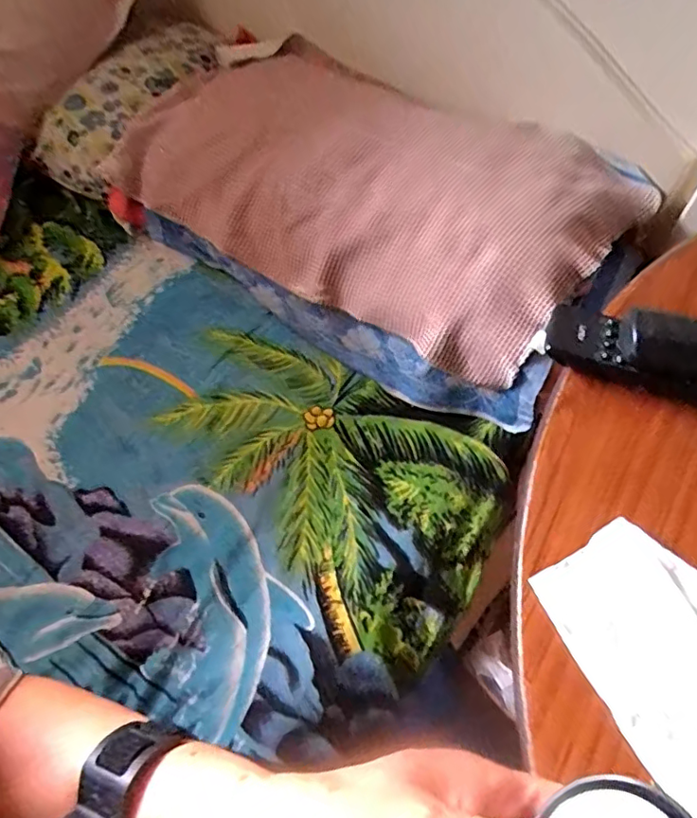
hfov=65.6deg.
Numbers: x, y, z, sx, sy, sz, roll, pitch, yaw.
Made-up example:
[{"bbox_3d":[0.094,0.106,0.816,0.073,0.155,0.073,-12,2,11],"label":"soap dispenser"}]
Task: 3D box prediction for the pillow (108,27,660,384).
[{"bbox_3d":[0.029,-0.292,0.727,0.625,0.112,0.340,31,67,18],"label":"pillow"}]

